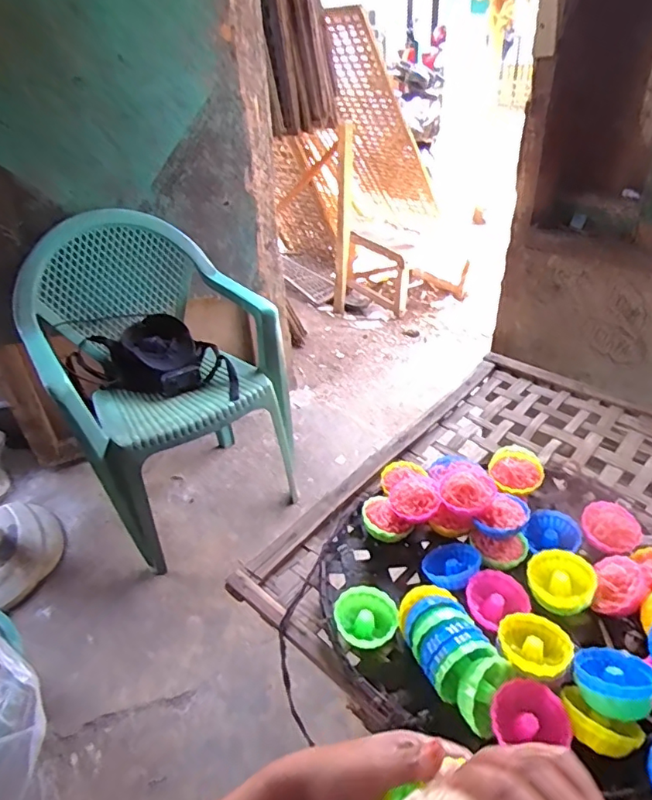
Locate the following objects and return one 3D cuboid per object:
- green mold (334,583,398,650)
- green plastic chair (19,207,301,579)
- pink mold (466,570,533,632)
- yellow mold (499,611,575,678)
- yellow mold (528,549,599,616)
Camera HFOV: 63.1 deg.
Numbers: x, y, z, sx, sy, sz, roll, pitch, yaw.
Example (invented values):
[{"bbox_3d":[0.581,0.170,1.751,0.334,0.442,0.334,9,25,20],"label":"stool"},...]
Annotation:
[{"bbox_3d":[0.040,0.214,0.522,0.058,0.027,0.062,0,35,6],"label":"green mold"},{"bbox_3d":[-0.436,-0.073,1.423,0.545,0.662,0.521,-24,40,-27],"label":"green plastic chair"},{"bbox_3d":[0.172,0.202,0.544,0.061,0.023,0.052,-20,61,-14],"label":"pink mold"},{"bbox_3d":[0.186,0.224,0.478,0.060,0.031,0.062,-3,35,2],"label":"yellow mold"},{"bbox_3d":[0.233,0.182,0.532,0.057,0.030,0.059,-3,35,2],"label":"yellow mold"}]

